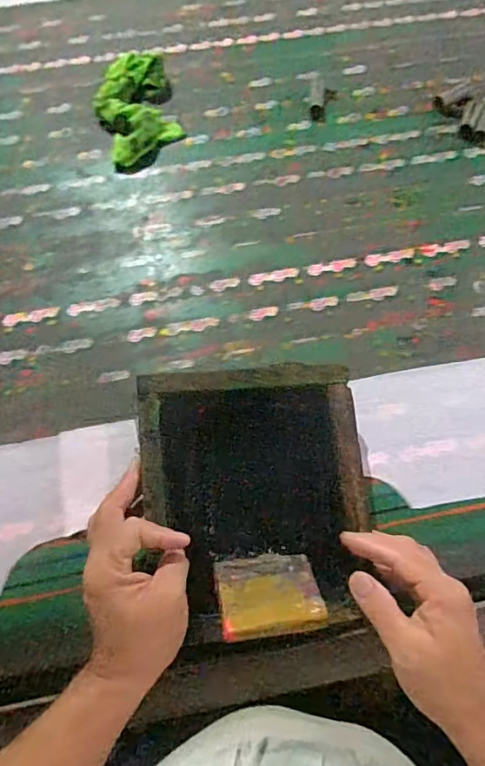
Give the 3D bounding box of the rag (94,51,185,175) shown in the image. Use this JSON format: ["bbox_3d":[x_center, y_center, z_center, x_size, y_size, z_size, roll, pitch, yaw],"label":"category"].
[{"bbox_3d":[-0.157,-0.408,0.731,0.117,0.042,0.224,-12,67,-7],"label":"rag"}]

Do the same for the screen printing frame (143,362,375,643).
[{"bbox_3d":[0.015,0.101,0.471,0.204,0.042,0.233,-5,76,-8],"label":"screen printing frame"}]

